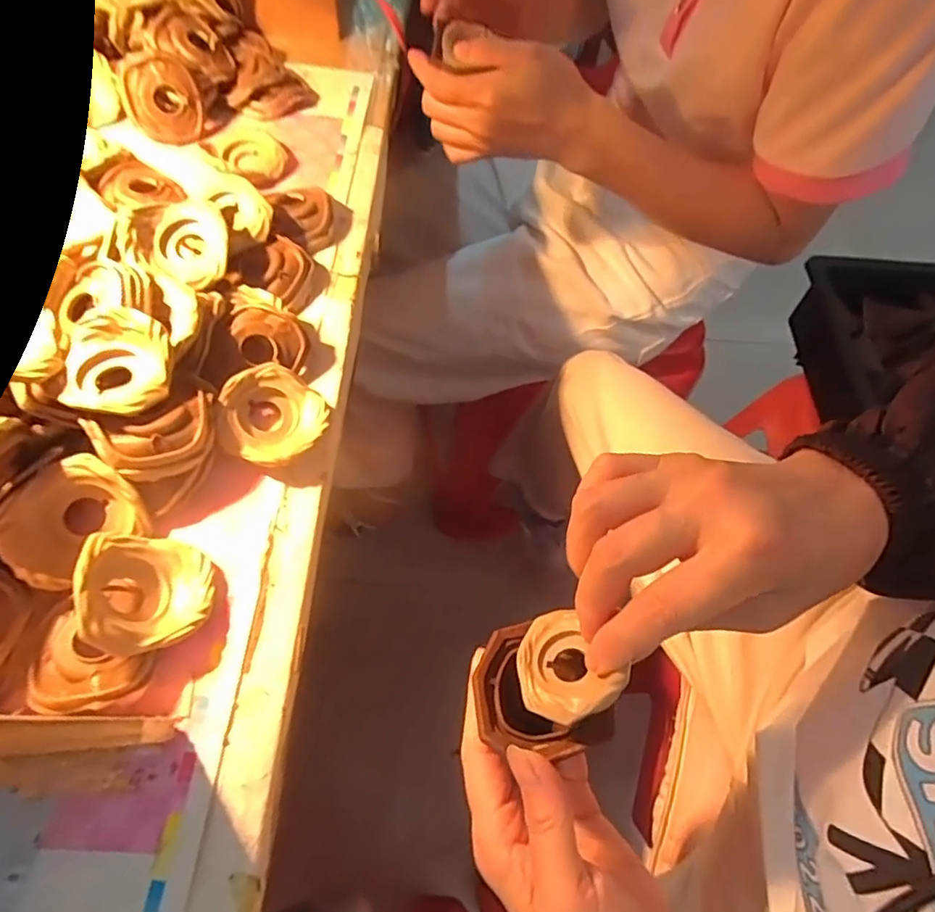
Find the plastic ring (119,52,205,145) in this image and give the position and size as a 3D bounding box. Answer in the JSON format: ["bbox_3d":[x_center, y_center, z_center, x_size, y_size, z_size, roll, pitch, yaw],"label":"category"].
[{"bbox_3d":[-0.194,-0.225,0.360,0.046,0.047,0.011,-12,33,-1],"label":"plastic ring"}]

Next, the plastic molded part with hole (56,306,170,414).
[{"bbox_3d":[-0.154,-0.040,0.248,0.042,0.017,0.048,-2,62,-5],"label":"plastic molded part with hole"}]

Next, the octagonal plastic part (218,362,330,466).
[{"bbox_3d":[-0.094,-0.018,0.277,0.049,0.023,0.047,-32,69,-19],"label":"octagonal plastic part"}]

